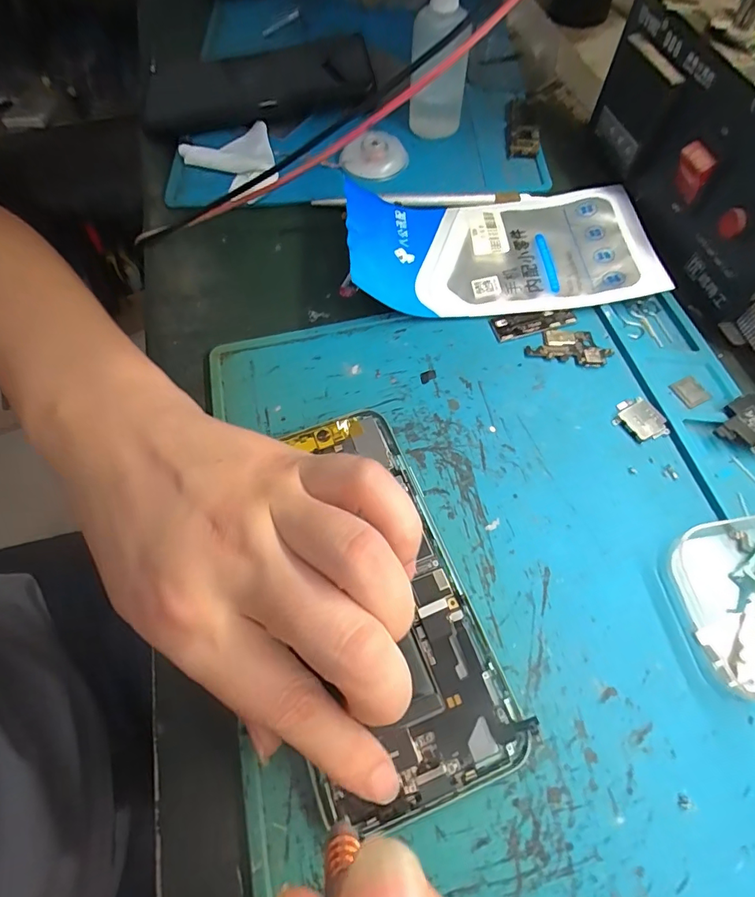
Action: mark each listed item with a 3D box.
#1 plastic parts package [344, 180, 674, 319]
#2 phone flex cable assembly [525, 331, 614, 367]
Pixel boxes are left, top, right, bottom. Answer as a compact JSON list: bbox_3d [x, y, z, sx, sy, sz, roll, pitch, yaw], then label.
[{"bbox_3d":[0.066,-0.115,0.251,0.160,0.027,0.085,0,63,2],"label":"plastic parts package"},{"bbox_3d":[0.098,-0.053,0.233,0.040,0.004,0.020,13,65,9],"label":"phone flex cable assembly"}]

